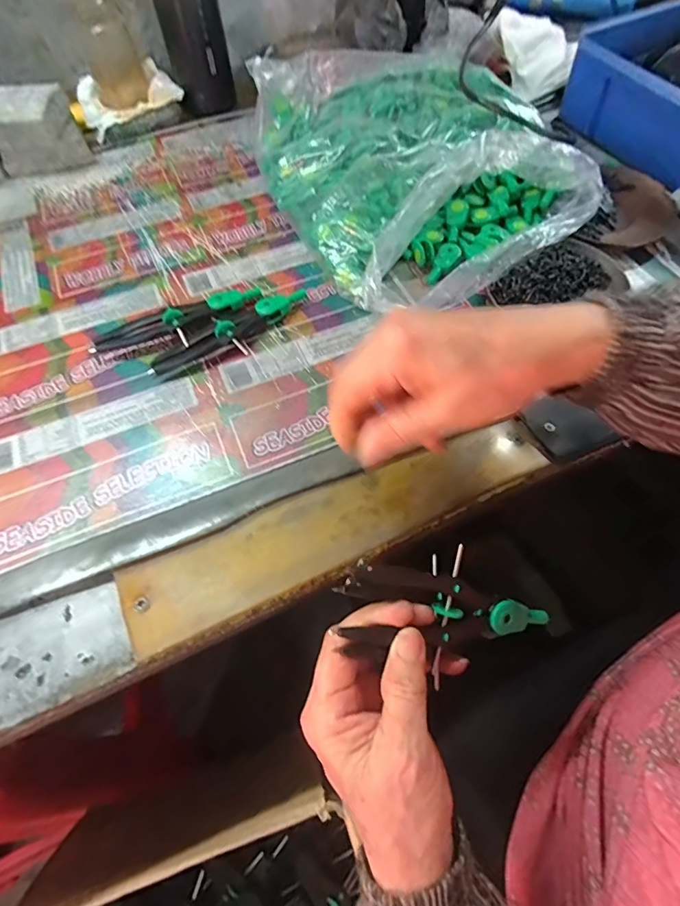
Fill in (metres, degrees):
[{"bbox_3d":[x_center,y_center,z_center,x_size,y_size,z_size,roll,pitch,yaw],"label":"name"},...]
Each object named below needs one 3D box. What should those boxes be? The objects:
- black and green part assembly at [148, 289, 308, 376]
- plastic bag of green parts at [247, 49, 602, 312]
[{"bbox_3d":[-0.084,-0.098,0.372,0.143,0.015,0.041,-38,67,-17],"label":"black and green part assembly"},{"bbox_3d":[0.071,-0.271,0.422,0.245,0.064,0.286,-22,64,-10],"label":"plastic bag of green parts"}]

